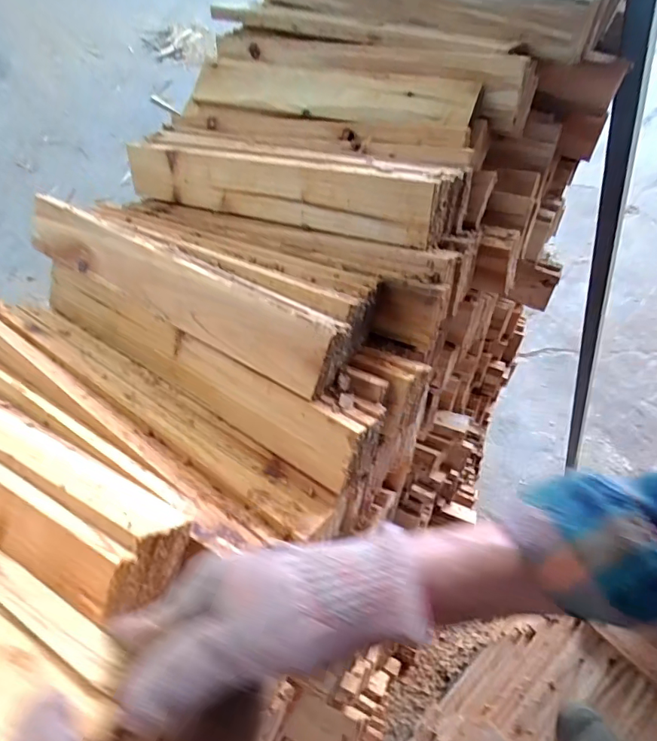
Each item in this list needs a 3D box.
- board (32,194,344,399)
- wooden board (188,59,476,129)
[{"bbox_3d":[-0.194,-0.102,0.546,0.459,0.071,0.012,27,20,23],"label":"board"},{"bbox_3d":[-0.013,-0.396,0.679,0.442,0.020,0.073,23,87,27],"label":"wooden board"}]

